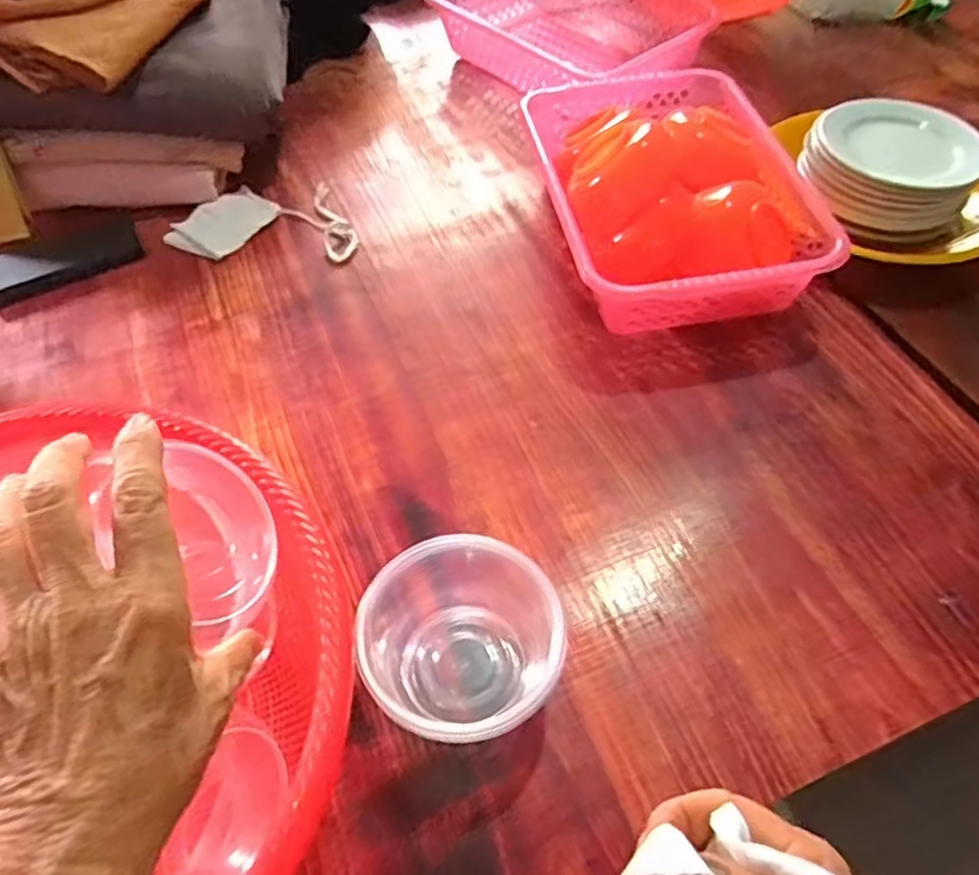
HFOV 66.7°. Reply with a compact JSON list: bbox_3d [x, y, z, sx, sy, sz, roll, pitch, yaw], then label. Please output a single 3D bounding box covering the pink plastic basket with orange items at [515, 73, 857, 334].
[{"bbox_3d":[0.157,-0.230,0.671,0.208,0.116,0.310,-9,53,-4],"label":"pink plastic basket with orange items"}]

